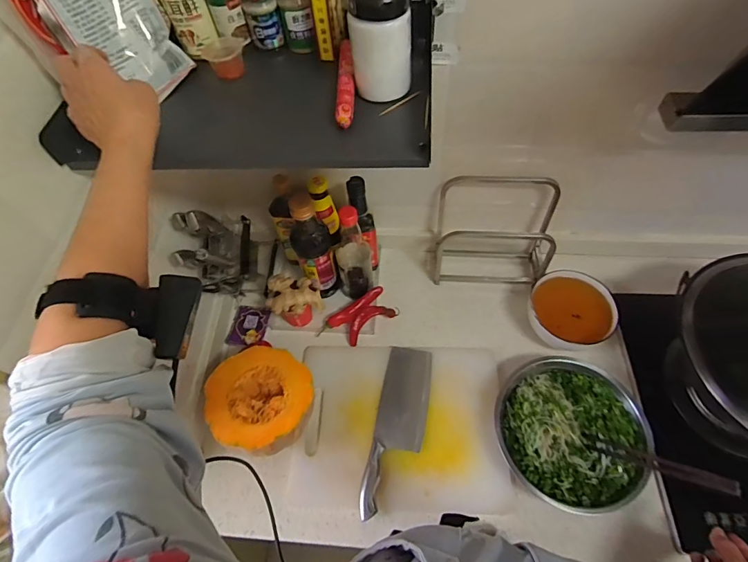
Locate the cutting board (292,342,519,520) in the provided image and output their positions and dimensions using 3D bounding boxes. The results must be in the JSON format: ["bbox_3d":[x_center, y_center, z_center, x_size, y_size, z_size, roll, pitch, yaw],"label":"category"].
[{"bbox_3d":[0.050,0.256,0.750,0.367,0.022,0.276,1,62,4],"label":"cutting board"}]

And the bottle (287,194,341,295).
[{"bbox_3d":[-0.116,-0.061,0.796,0.071,0.271,0.086,-17,60,-6],"label":"bottle"}]

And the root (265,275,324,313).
[{"bbox_3d":[-0.155,0.026,0.795,0.099,0.041,0.086,-17,60,-6],"label":"root"}]

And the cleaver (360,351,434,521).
[{"bbox_3d":[0.046,0.257,0.732,0.089,0.017,0.289,9,56,8],"label":"cleaver"}]

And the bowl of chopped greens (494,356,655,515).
[{"bbox_3d":[0.333,0.259,0.712,0.236,0.073,0.235,-2,59,3],"label":"bowl of chopped greens"}]

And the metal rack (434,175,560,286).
[{"bbox_3d":[0.243,-0.093,0.854,0.222,0.234,0.132,1,60,4],"label":"metal rack"}]

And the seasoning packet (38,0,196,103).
[{"bbox_3d":[-0.282,-0.280,0.457,0.012,0.146,0.117,14,55,38],"label":"seasoning packet"}]

